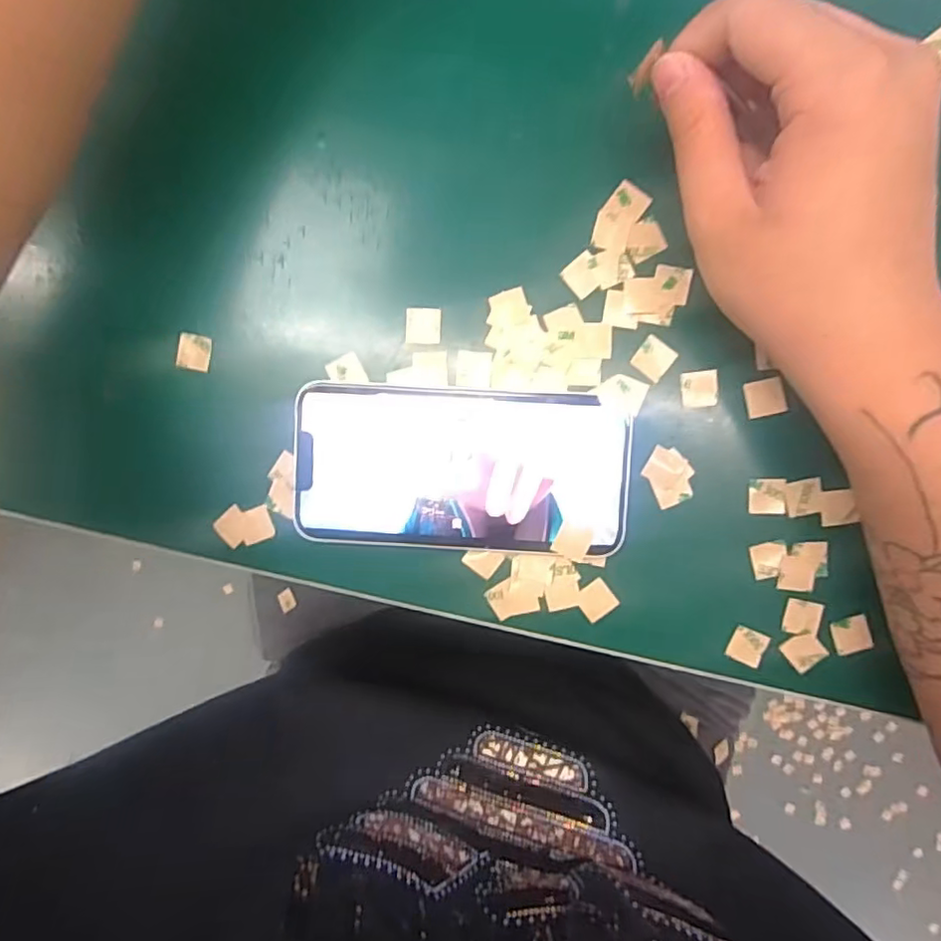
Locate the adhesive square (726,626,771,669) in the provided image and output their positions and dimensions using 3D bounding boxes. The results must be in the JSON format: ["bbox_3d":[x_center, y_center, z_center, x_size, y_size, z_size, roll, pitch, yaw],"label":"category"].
[{"bbox_3d":[0.124,0.079,0.269,0.015,0.004,0.015,24,95,1],"label":"adhesive square"}]

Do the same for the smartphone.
[{"bbox_3d":[-0.004,-0.001,0.268,0.143,0.009,0.069,3,95,3],"label":"smartphone"}]

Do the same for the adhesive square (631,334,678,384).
[{"bbox_3d":[0.079,-0.048,0.263,0.015,0.004,0.016,39,94,3],"label":"adhesive square"}]

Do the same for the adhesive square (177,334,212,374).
[{"bbox_3d":[-0.126,-0.054,0.277,0.014,0.004,0.016,9,95,3],"label":"adhesive square"}]

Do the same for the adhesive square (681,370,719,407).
[{"bbox_3d":[0.099,-0.035,0.261,0.015,0.004,0.015,-3,94,4],"label":"adhesive square"}]

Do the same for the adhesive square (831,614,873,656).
[{"bbox_3d":[0.168,0.073,0.267,0.016,0.004,0.015,-19,93,5],"label":"adhesive square"}]

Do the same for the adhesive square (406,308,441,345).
[{"bbox_3d":[-0.021,-0.063,0.267,0.015,0.004,0.015,4,95,3],"label":"adhesive square"}]

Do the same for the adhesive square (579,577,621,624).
[{"bbox_3d":[0.057,0.059,0.272,0.015,0.004,0.016,-38,91,6],"label":"adhesive square"}]

